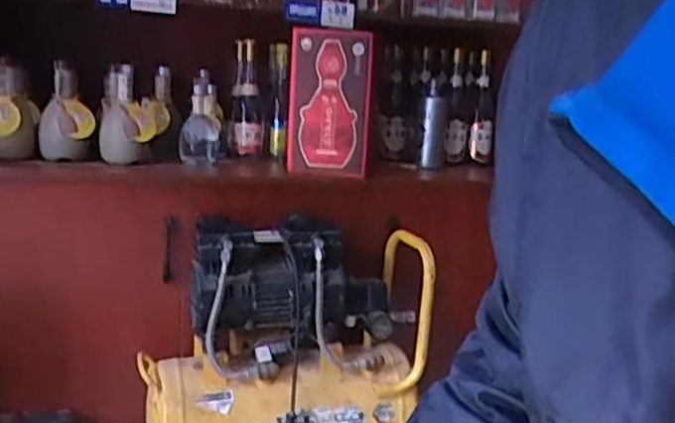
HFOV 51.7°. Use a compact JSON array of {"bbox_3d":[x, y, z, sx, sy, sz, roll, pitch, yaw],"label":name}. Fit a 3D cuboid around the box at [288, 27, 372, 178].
[{"bbox_3d":[-0.018,-0.219,1.415,0.164,0.283,0.104,4,11,2],"label":"box"}]

